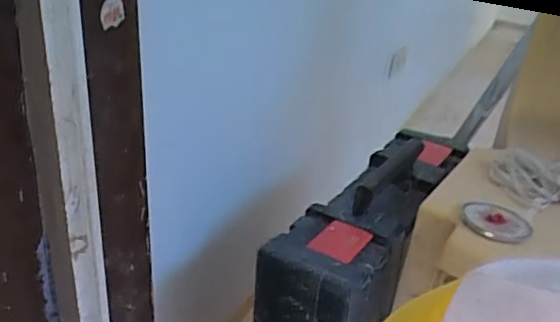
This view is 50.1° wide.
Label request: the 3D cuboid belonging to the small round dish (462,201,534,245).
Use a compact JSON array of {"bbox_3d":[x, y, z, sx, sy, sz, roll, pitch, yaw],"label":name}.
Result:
[{"bbox_3d":[0.300,0.081,0.832,0.089,0.014,0.083,3,29,-2],"label":"small round dish"}]

